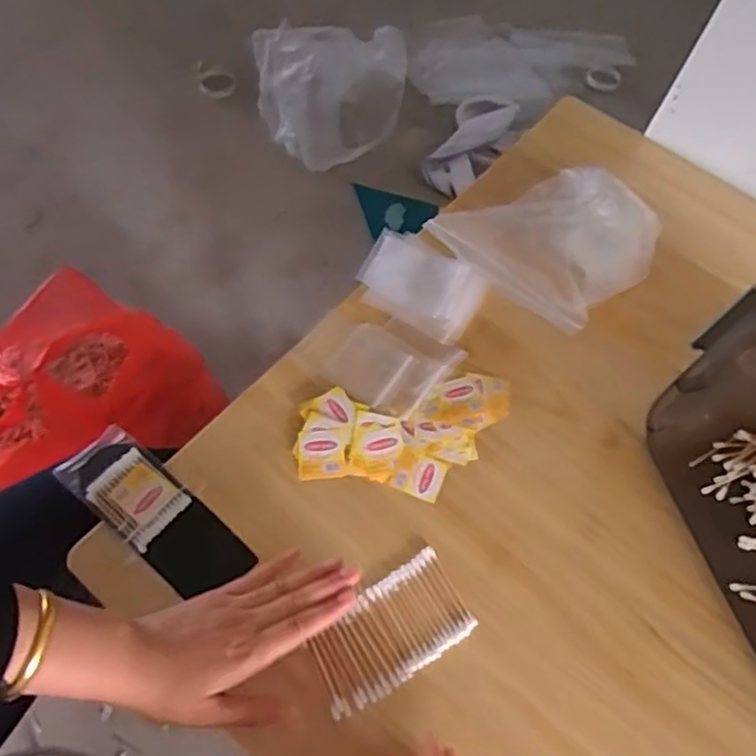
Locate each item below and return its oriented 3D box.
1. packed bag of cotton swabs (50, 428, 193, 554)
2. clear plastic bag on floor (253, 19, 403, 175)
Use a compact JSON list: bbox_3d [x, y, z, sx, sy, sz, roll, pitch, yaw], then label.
[{"bbox_3d":[-0.214,0.093,0.574,0.103,0.011,0.063,37,69,14],"label":"packed bag of cotton swabs"},{"bbox_3d":[-0.099,-0.584,1.420,0.305,0.211,0.217,-4,63,-8],"label":"clear plastic bag on floor"}]

